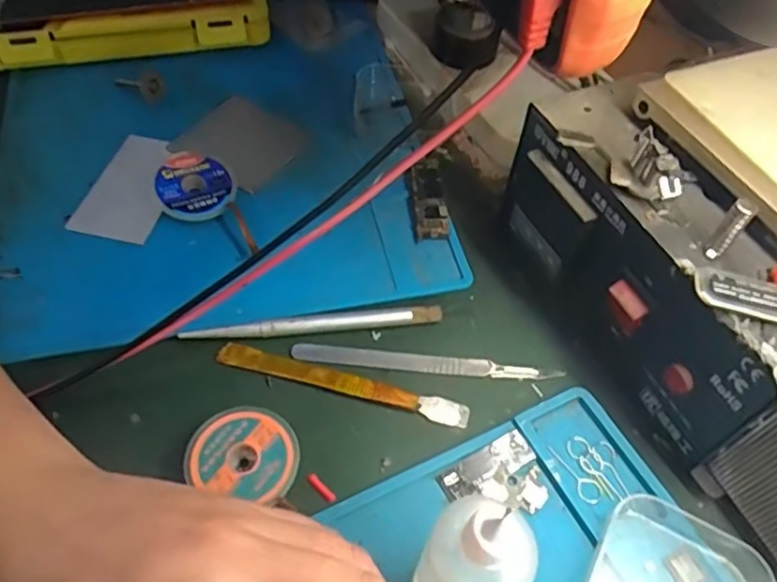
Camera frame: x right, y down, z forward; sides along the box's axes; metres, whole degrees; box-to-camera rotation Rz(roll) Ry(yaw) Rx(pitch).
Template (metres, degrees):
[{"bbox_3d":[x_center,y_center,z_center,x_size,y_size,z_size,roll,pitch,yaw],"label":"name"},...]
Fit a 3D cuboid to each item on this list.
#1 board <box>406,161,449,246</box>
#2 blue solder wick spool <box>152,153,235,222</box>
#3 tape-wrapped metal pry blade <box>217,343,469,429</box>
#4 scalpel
[{"bbox_3d":[0.022,-0.054,0.365,0.019,0.008,0.056,-4,53,-5],"label":"board"},{"bbox_3d":[-0.106,-0.058,0.349,0.041,0.009,0.039,3,68,-8],"label":"blue solder wick spool"},{"bbox_3d":[-0.021,0.042,0.297,0.119,0.004,0.014,13,54,8],"label":"tape-wrapped metal pry blade"},{"bbox_3d":[0.018,0.036,0.307,0.127,0.005,0.010,5,53,1],"label":"scalpel"}]

